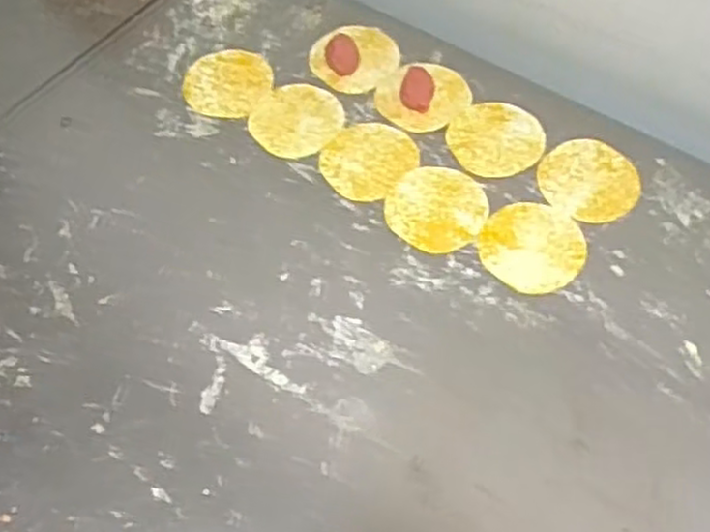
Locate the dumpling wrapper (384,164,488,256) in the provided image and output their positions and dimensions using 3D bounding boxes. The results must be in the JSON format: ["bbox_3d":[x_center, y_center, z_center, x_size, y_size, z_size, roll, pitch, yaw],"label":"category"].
[{"bbox_3d":[0.069,-0.050,0.627,0.082,0.004,0.084,0,58,-1],"label":"dumpling wrapper"}]

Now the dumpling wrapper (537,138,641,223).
[{"bbox_3d":[0.202,-0.075,0.644,0.083,0.004,0.082,0,58,-1],"label":"dumpling wrapper"}]

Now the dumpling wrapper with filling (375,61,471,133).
[{"bbox_3d":[0.062,-0.155,0.683,0.084,0.021,0.068,10,58,5],"label":"dumpling wrapper with filling"}]

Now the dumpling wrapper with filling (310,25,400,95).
[{"bbox_3d":[0.001,-0.203,0.722,0.085,0.014,0.076,-40,66,-23],"label":"dumpling wrapper with filling"}]

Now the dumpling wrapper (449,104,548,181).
[{"bbox_3d":[0.125,-0.115,0.670,0.082,0.006,0.084,-1,58,-2],"label":"dumpling wrapper"}]

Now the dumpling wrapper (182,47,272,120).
[{"bbox_3d":[-0.119,-0.172,0.705,0.078,0.004,0.083,0,61,0],"label":"dumpling wrapper"}]

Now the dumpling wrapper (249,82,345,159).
[{"bbox_3d":[-0.052,-0.132,0.679,0.079,0.004,0.083,0,58,-1],"label":"dumpling wrapper"}]

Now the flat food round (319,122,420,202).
[{"bbox_3d":[0.011,-0.094,0.654,0.073,0.004,0.085,37,64,20],"label":"flat food round"}]

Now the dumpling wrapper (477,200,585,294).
[{"bbox_3d":[0.145,-0.018,0.608,0.082,0.004,0.085,0,58,-1],"label":"dumpling wrapper"}]

